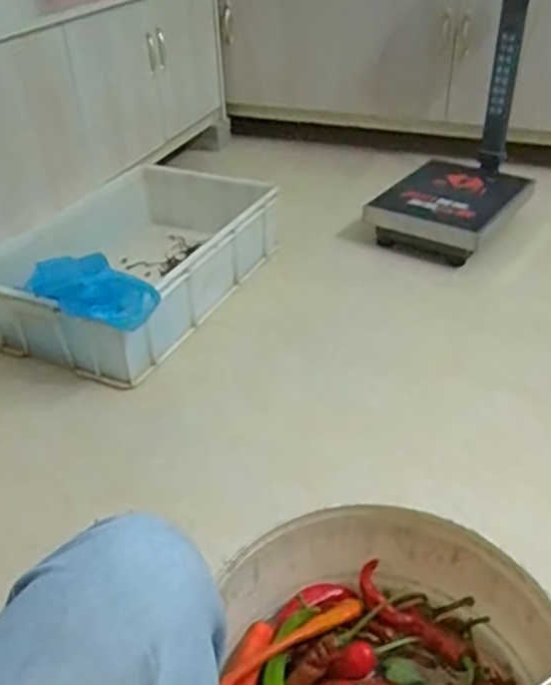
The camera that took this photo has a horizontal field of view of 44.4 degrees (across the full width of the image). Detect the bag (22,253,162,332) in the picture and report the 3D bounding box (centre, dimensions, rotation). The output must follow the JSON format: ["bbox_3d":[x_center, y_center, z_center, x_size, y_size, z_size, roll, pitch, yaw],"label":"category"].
[{"bbox_3d":[-0.338,-0.104,1.256,0.234,0.109,0.140,25,43,33],"label":"bag"}]

